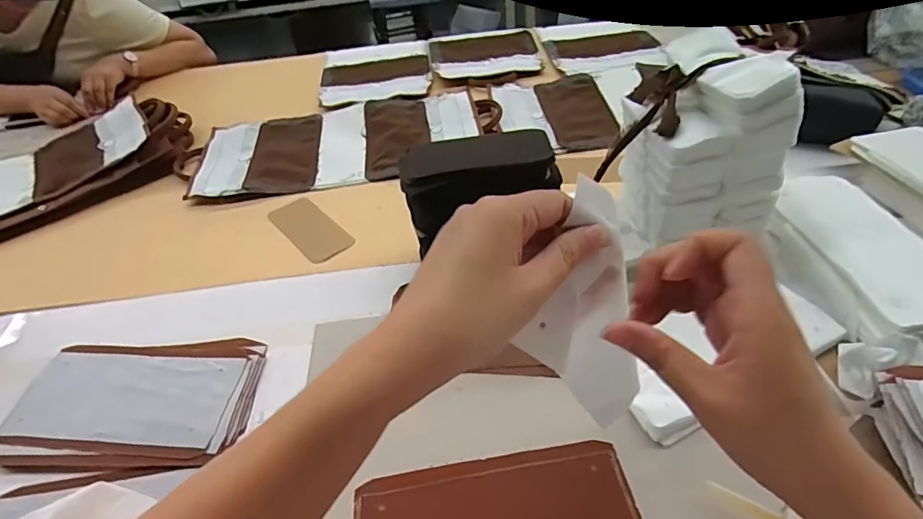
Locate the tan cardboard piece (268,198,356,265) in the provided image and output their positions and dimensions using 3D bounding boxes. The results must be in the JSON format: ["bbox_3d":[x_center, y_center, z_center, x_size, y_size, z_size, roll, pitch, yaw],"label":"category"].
[{"bbox_3d":[-0.238,-0.049,0.763,0.071,0.009,0.163,-36,52,-27],"label":"tan cardboard piece"}]

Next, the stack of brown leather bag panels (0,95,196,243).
[{"bbox_3d":[-0.805,-0.145,0.875,0.605,0.078,0.256,-29,49,-21],"label":"stack of brown leather bag panels"}]

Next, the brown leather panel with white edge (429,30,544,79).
[{"bbox_3d":[0.053,-0.485,1.149,0.242,0.016,0.273,-7,45,0],"label":"brown leather panel with white edge"}]

